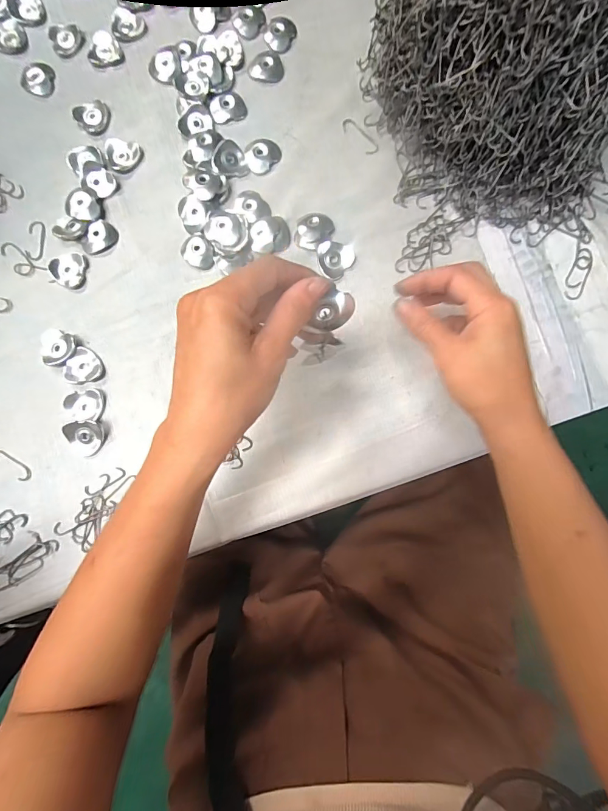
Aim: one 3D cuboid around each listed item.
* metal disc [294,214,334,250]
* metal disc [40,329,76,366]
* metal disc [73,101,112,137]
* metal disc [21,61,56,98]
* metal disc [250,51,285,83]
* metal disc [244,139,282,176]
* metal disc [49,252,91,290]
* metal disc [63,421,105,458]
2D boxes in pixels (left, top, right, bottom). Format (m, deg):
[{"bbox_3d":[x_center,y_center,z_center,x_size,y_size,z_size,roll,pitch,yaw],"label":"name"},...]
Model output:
[{"bbox_3d":[0.010,-0.173,0.386,0.037,0.009,0.037,0,83,1],"label":"metal disc"},{"bbox_3d":[-0.240,-0.058,0.375,0.035,0.010,0.035,0,83,1],"label":"metal disc"},{"bbox_3d":[-0.218,-0.301,0.404,0.033,0.011,0.032,0,83,1],"label":"metal disc"},{"bbox_3d":[-0.283,-0.347,0.415,0.033,0.006,0.036,0,83,1],"label":"metal disc"},{"bbox_3d":[-0.039,-0.361,0.413,0.035,0.005,0.033,0,83,1],"label":"metal disc"},{"bbox_3d":[-0.043,-0.260,0.404,0.032,0.005,0.039,44,86,5],"label":"metal disc"},{"bbox_3d":[-0.233,-0.134,0.385,0.033,0.006,0.034,-1,95,-15],"label":"metal disc"},{"bbox_3d":[-0.206,0.031,0.362,0.034,0.008,0.032,0,83,1],"label":"metal disc"}]

